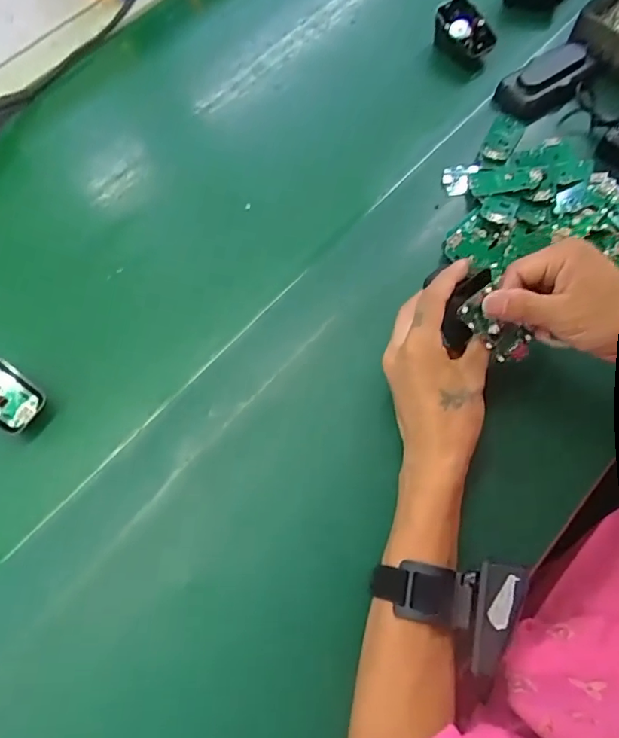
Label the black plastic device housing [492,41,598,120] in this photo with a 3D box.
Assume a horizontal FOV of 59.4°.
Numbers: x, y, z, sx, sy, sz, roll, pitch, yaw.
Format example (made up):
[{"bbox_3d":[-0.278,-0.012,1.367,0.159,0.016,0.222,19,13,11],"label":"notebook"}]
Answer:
[{"bbox_3d":[0.246,-0.296,0.562,0.110,0.022,0.051,-33,69,-11],"label":"black plastic device housing"}]

